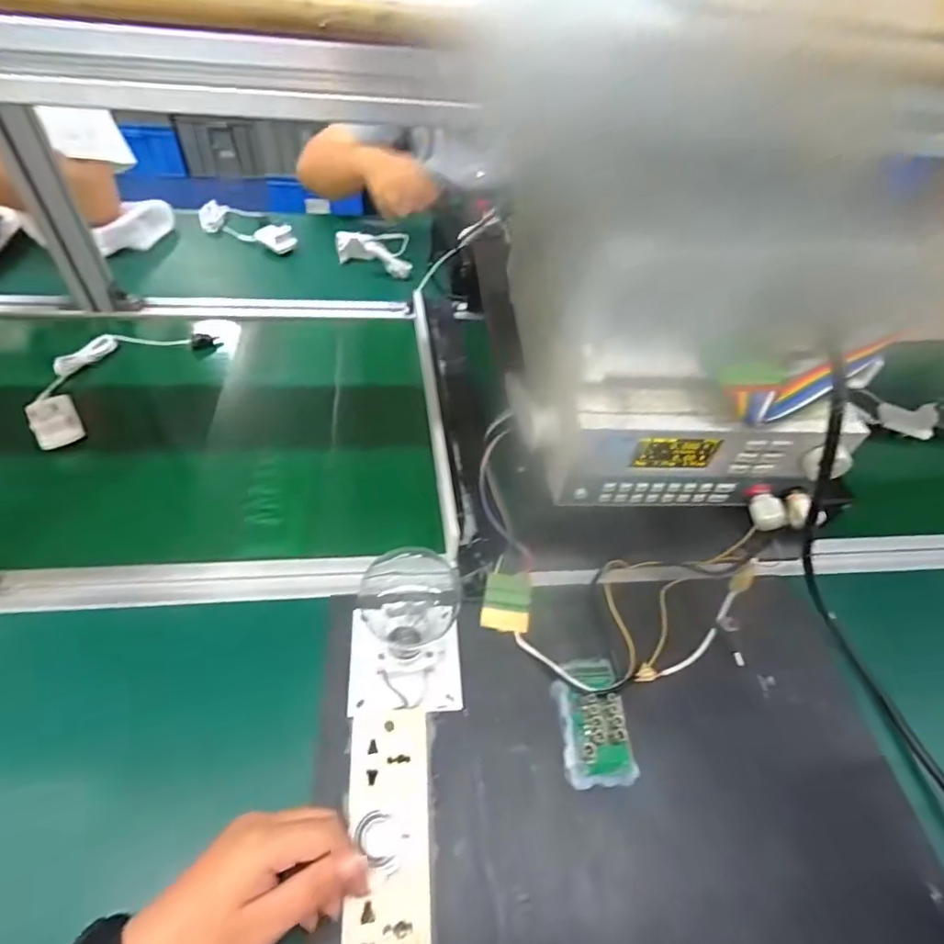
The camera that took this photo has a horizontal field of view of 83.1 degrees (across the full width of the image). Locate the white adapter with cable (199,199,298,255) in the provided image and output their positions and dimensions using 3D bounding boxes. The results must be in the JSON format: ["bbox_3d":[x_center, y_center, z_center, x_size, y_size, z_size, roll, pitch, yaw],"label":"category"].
[{"bbox_3d":[-0.377,-0.421,0.903,0.215,0.042,0.080,27,52,18],"label":"white adapter with cable"}]

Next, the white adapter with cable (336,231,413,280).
[{"bbox_3d":[-0.154,-0.357,0.849,0.131,0.055,0.065,15,50,8],"label":"white adapter with cable"}]

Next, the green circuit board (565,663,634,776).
[{"bbox_3d":[0.099,0.190,0.418,0.042,0.016,0.079,-2,49,-6],"label":"green circuit board"}]

